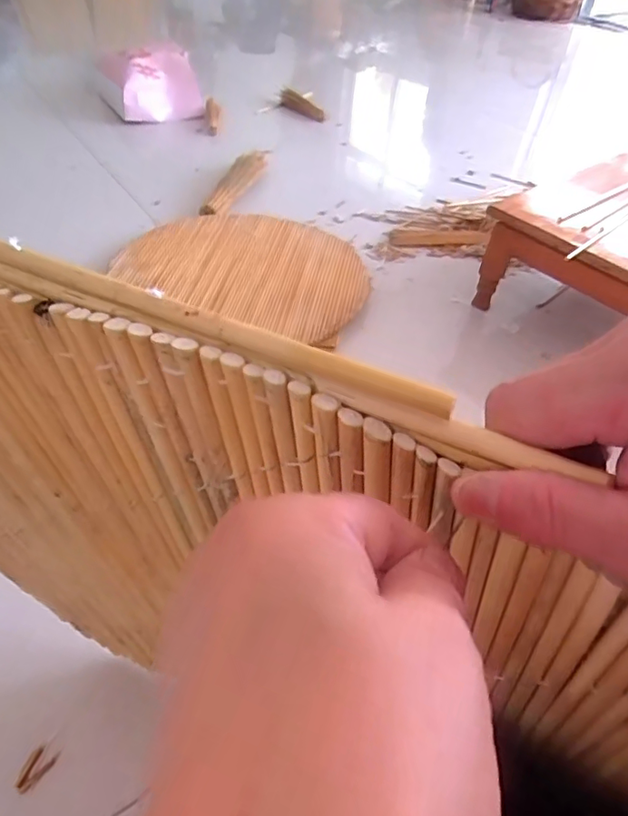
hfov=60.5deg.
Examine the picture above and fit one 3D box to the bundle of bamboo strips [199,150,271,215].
[{"bbox_3d":[-0.217,-0.661,1.556,0.065,0.063,0.421,15,45,10],"label":"bundle of bamboo strips"}]

